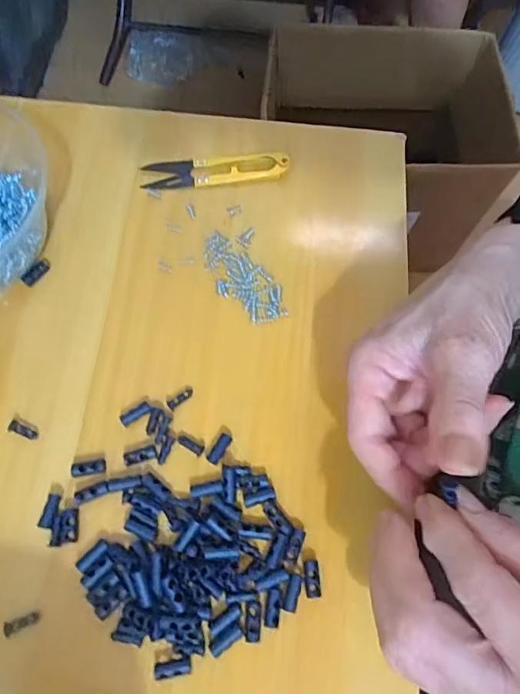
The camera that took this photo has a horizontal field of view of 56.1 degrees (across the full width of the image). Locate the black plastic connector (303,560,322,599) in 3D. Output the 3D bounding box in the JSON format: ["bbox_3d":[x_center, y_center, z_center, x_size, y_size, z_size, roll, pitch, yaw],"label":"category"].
[{"bbox_3d":[0.028,0.123,0.259,0.008,0.004,0.019,-3,68,-5],"label":"black plastic connector"}]

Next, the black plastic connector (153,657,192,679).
[{"bbox_3d":[-0.043,0.159,0.242,0.018,0.005,0.007,-9,69,-7],"label":"black plastic connector"}]

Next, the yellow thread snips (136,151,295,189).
[{"bbox_3d":[-0.032,-0.129,0.355,0.105,0.012,0.023,-2,68,-4],"label":"yellow thread snips"}]

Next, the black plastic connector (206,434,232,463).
[{"bbox_3d":[-0.023,0.058,0.281,0.007,0.004,0.018,33,70,10],"label":"black plastic connector"}]

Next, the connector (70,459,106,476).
[{"bbox_3d":[-0.097,0.068,0.277,0.019,0.004,0.008,-9,69,-7],"label":"connector"}]

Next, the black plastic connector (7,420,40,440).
[{"bbox_3d":[-0.138,0.049,0.285,0.017,0.004,0.007,24,69,6],"label":"black plastic connector"}]

